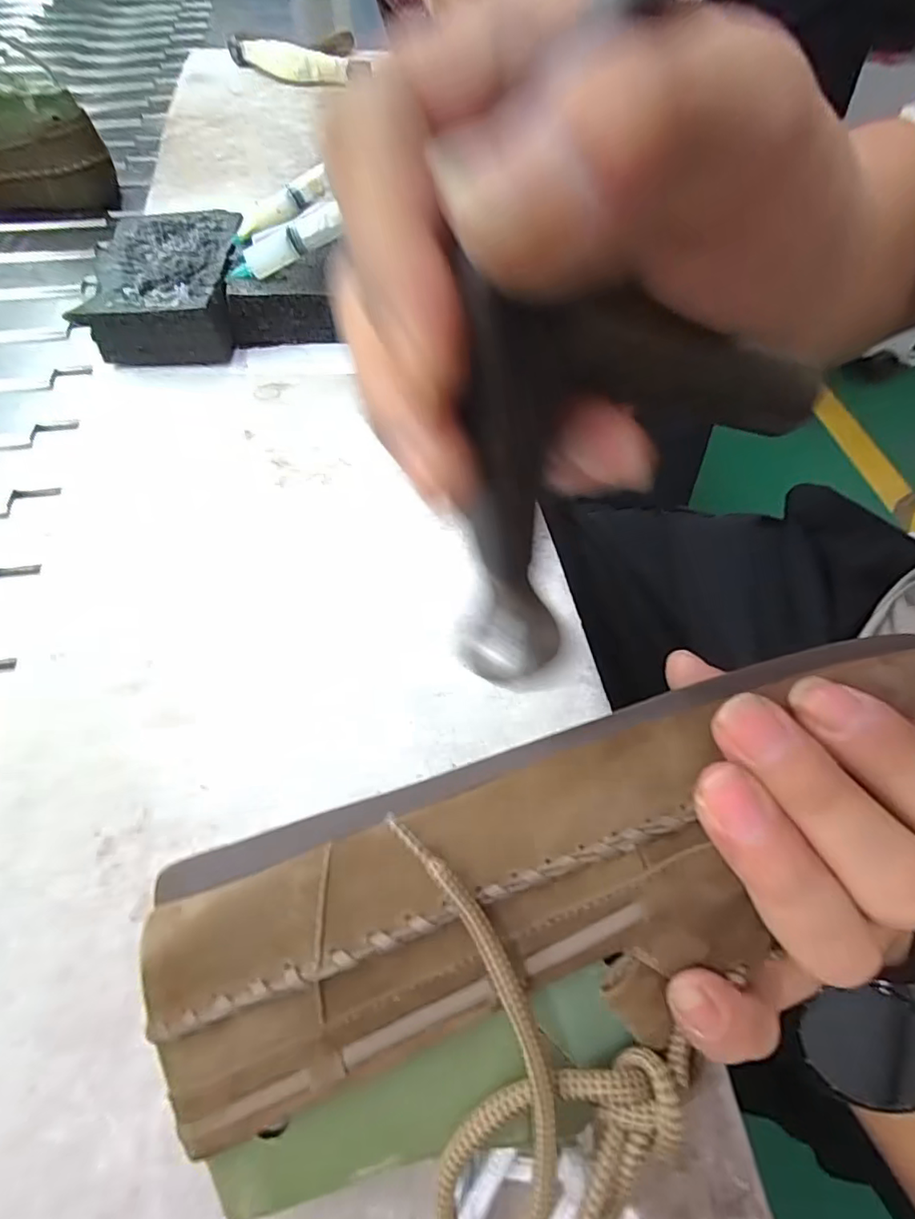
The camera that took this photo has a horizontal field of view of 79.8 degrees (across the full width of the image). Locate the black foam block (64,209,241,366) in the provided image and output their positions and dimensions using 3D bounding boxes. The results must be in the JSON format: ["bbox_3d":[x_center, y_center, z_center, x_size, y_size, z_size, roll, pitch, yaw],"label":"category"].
[{"bbox_3d":[-0.186,-0.215,0.358,0.085,0.031,0.131,-7,59,-6],"label":"black foam block"}]

